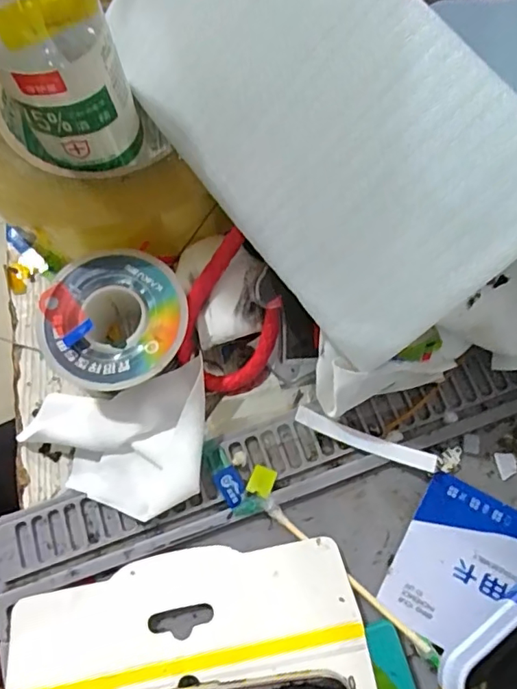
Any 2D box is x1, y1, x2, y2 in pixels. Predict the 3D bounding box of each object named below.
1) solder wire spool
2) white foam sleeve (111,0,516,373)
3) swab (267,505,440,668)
[{"bbox_3d":[-0.052,-0.008,0.196,0.051,0.019,0.051,-1,73,2],"label":"solder wire spool"},{"bbox_3d":[0.010,-0.083,0.171,0.083,0.007,0.171,-42,74,24],"label":"white foam sleeve"},{"bbox_3d":[0.032,0.082,0.181,0.073,0.004,0.004,40,78,12],"label":"swab"}]

